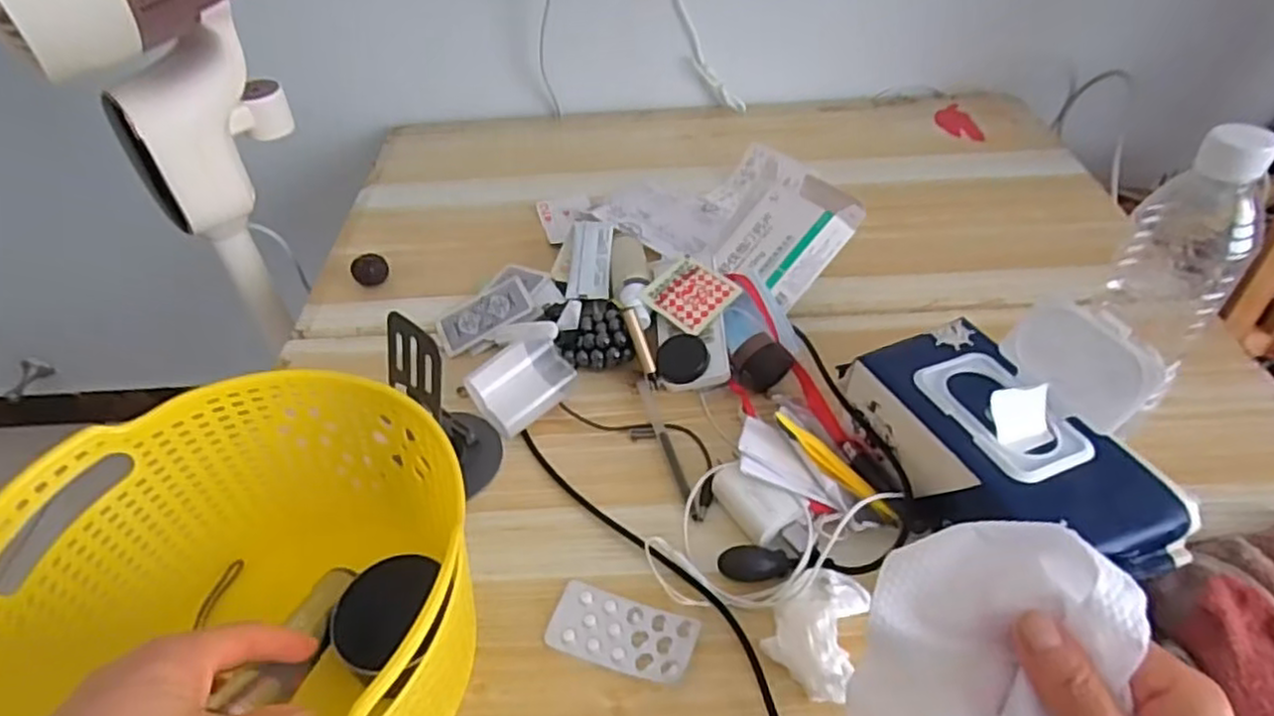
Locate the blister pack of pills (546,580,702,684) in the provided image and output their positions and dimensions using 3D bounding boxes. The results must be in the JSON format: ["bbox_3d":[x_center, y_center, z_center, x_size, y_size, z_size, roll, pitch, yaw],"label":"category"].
[{"bbox_3d":[-0.009,0.165,0.433,0.087,0.008,0.042,13,48,17],"label":"blister pack of pills"}]

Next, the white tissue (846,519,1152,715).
[{"bbox_3d":[0.146,0.127,0.298,0.096,0.072,0.109,13,48,16],"label":"white tissue"}]

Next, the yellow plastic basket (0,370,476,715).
[{"bbox_3d":[-0.200,0.134,0.390,0.227,0.147,0.220,6,46,10],"label":"yellow plastic basket"}]

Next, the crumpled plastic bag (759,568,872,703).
[{"bbox_3d":[0.105,0.155,0.415,0.047,0.021,0.072,17,49,20],"label":"crumpled plastic bag"}]

